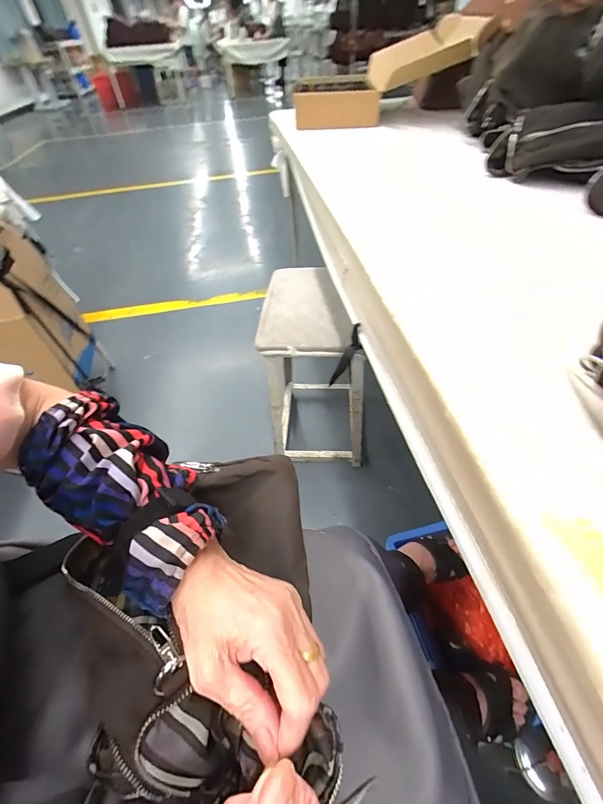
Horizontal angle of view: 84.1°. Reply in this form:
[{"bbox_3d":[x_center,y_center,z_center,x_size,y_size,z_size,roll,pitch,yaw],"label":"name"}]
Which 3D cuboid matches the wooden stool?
[{"bbox_3d":[0.039,-0.084,0.988,0.257,0.501,0.352,-4,49,1],"label":"wooden stool"}]

